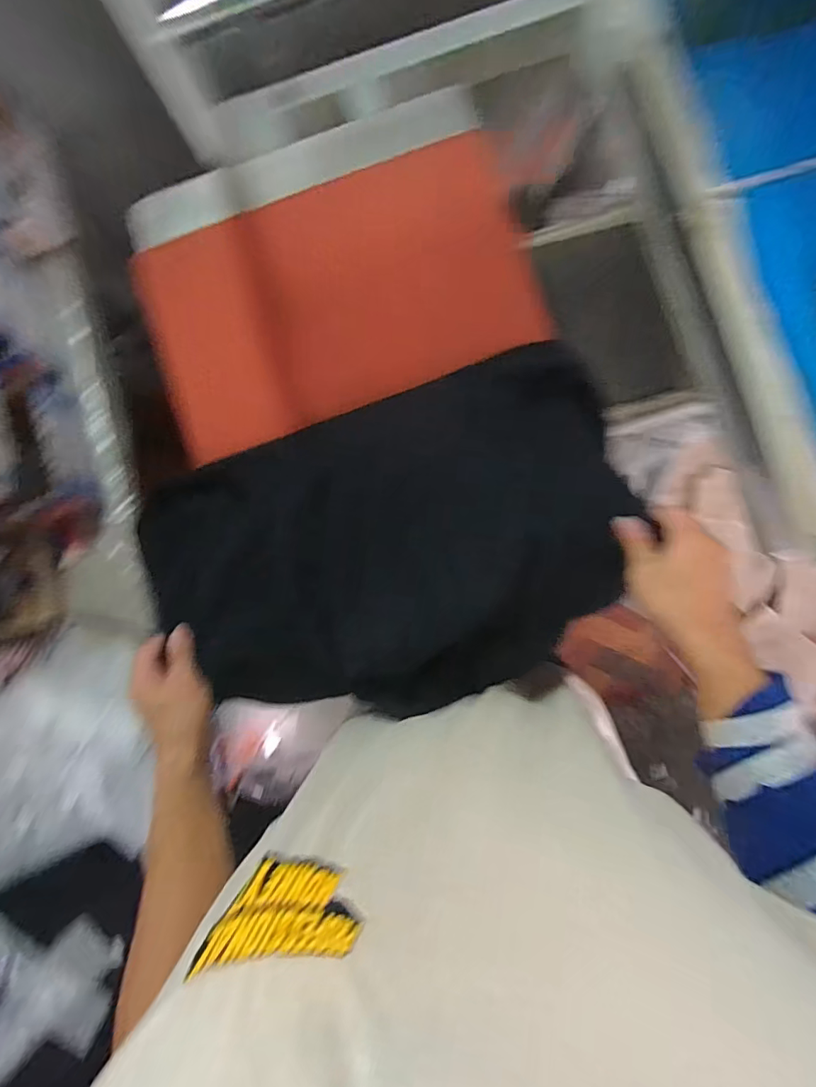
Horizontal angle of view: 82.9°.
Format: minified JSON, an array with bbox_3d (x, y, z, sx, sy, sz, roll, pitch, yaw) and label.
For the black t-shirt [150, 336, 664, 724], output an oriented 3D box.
[{"bbox_3d":[-0.013,0.014,0.483,0.496,0.072,0.316,-22,86,3],"label":"black t-shirt"}]

